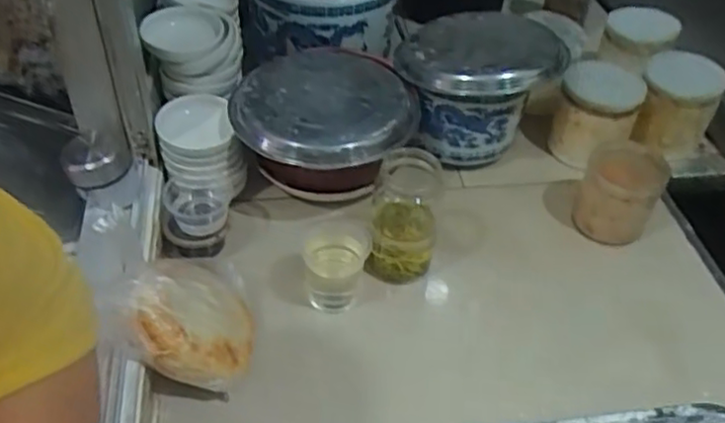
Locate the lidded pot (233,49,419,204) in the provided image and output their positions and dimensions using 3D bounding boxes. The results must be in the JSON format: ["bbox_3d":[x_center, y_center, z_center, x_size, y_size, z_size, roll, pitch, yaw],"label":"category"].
[{"bbox_3d":[-0.037,-0.099,0.786,0.188,0.106,0.214,13,45,10],"label":"lidded pot"}]

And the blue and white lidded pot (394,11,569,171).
[{"bbox_3d":[0.141,-0.144,0.867,0.197,0.168,0.171,6,44,3],"label":"blue and white lidded pot"}]

